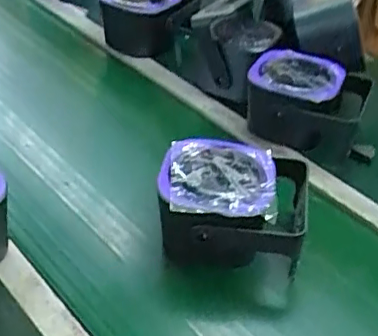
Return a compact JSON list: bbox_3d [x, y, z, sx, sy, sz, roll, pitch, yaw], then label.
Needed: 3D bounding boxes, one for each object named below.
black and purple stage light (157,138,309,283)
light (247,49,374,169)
[{"bbox_3d":[0.056,0.044,0.760,0.182,0.093,0.159,9,39,7],"label":"black and purple stage light"},{"bbox_3d":[0.189,-0.105,0.971,0.192,0.125,0.149,20,46,8],"label":"light"}]

